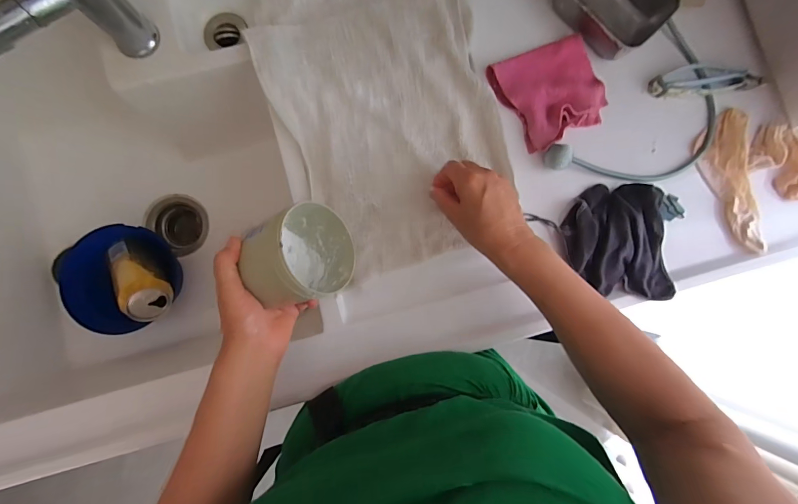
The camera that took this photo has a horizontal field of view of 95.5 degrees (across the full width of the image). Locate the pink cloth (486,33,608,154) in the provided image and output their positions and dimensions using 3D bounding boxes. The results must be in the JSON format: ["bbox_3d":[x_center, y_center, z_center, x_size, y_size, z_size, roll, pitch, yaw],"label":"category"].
[{"bbox_3d":[0.197,-0.206,0.461,0.125,0.021,0.120,-28,87,-3],"label":"pink cloth"}]

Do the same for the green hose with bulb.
[{"bbox_3d":[0.322,-0.158,0.457,0.153,0.027,0.262,43,86,1],"label":"green hose with bulb"}]

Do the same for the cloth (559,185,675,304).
[{"bbox_3d":[0.270,-0.008,0.451,0.122,0.037,0.147,-14,87,-3],"label":"cloth"}]

